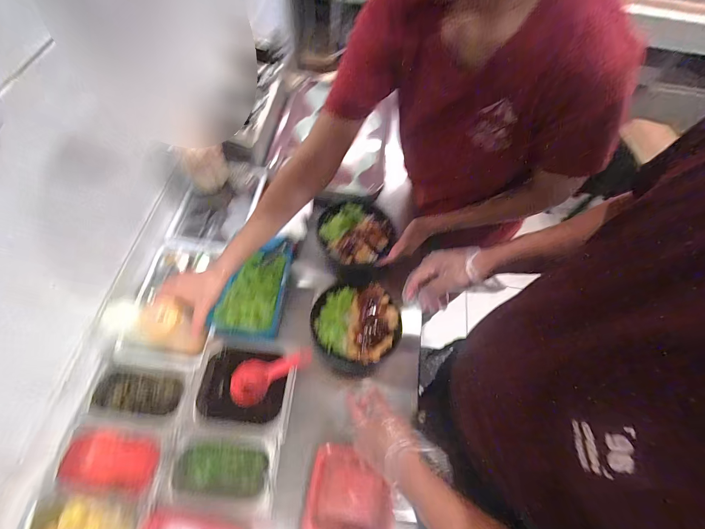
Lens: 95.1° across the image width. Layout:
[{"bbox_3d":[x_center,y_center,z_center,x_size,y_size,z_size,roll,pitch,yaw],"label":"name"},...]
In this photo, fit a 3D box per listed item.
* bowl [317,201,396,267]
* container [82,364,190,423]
[{"bbox_3d":[0.006,-0.075,0.757,0.166,0.072,0.181,2,62,-3],"label":"bowl"},{"bbox_3d":[-0.370,0.231,0.571,0.151,0.065,0.092,4,62,-2],"label":"container"}]

